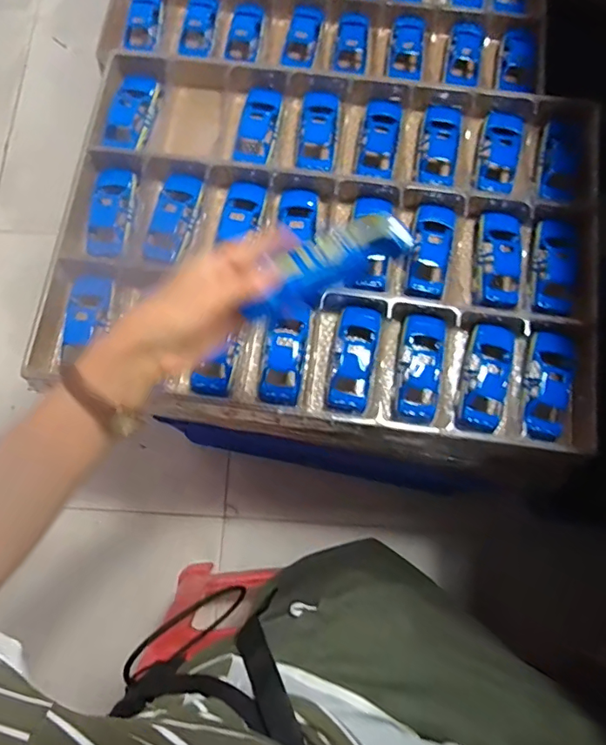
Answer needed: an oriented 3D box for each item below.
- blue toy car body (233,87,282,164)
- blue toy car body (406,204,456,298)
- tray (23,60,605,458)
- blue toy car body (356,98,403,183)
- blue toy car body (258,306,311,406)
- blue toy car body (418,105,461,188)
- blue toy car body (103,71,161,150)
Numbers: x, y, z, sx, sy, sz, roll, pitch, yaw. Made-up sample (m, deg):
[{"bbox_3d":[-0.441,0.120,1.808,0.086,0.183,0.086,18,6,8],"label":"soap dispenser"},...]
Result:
[{"bbox_3d":[-0.059,-0.331,0.655,0.046,0.034,0.108,12,78,2],"label":"blue toy car body"},{"bbox_3d":[0.158,-0.149,0.619,0.046,0.022,0.121,12,78,2],"label":"blue toy car body"},{"bbox_3d":[0.037,-0.197,0.641,0.655,0.052,0.548,8,77,1],"label":"tray"},{"bbox_3d":[0.099,-0.301,0.653,0.046,0.030,0.131,10,78,2],"label":"blue toy car body"},{"bbox_3d":[-0.020,-0.022,0.591,0.043,0.028,0.119,10,78,2],"label":"blue toy car body"},{"bbox_3d":[0.178,-0.292,0.654,0.047,0.022,0.115,10,78,2],"label":"blue toy car body"},{"bbox_3d":[-0.227,-0.351,0.670,0.052,0.022,0.116,9,78,2],"label":"blue toy car body"}]

